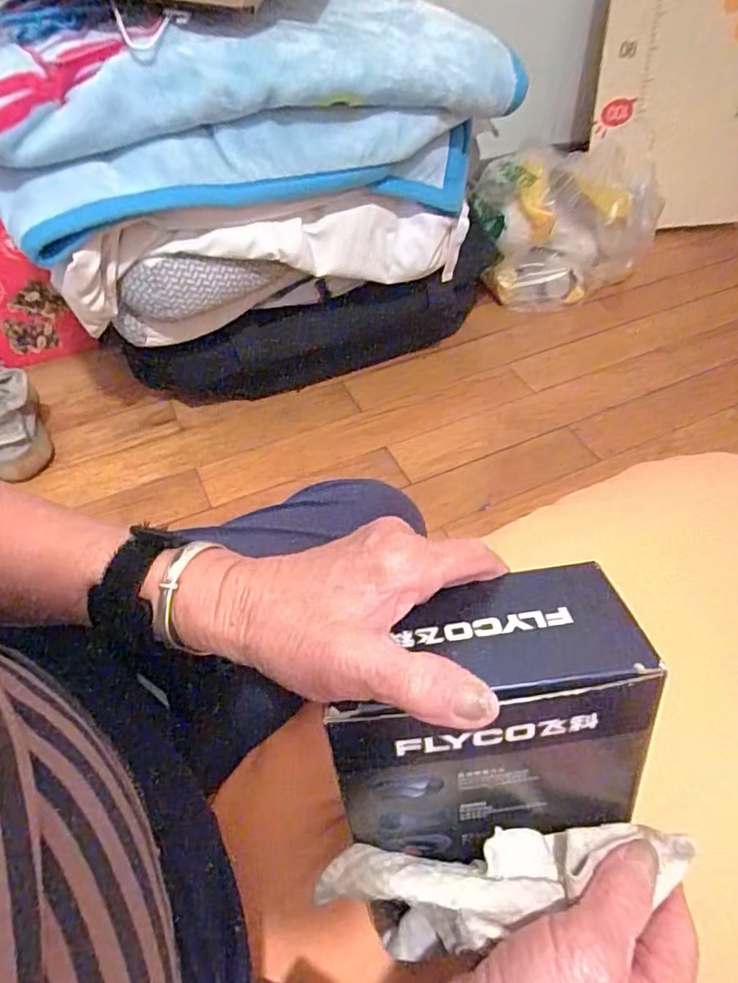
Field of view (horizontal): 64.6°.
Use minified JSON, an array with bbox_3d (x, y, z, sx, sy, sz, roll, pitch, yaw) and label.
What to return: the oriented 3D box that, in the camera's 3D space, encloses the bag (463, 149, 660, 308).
[{"bbox_3d":[0.383,-0.525,1.160,0.338,0.224,0.192,-8,52,-8],"label":"bag"}]

